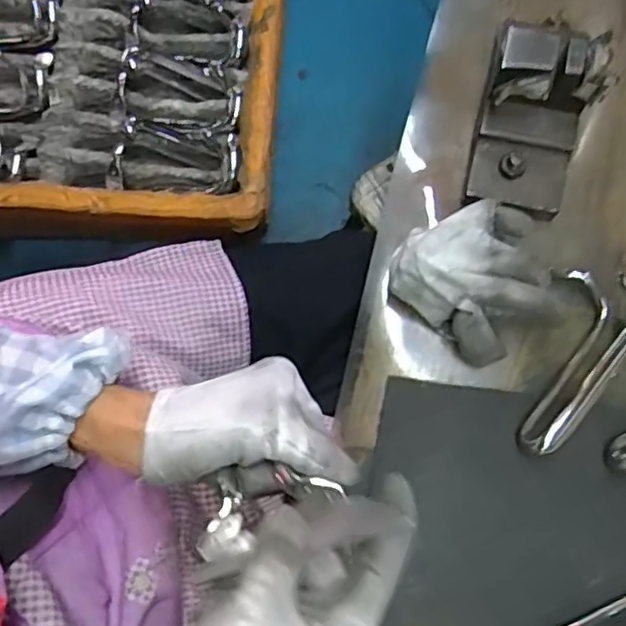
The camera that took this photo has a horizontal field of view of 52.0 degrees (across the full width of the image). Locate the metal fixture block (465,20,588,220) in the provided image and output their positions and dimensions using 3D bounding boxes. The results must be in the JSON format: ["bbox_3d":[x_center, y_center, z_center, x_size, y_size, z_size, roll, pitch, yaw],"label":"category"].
[{"bbox_3d":[0.138,-0.118,0.406,0.062,0.066,0.094,8,80,2],"label":"metal fixture block"}]

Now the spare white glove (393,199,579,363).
[{"bbox_3d":[0.096,-0.017,0.387,0.076,0.055,0.092,-31,81,-5],"label":"spare white glove"}]

